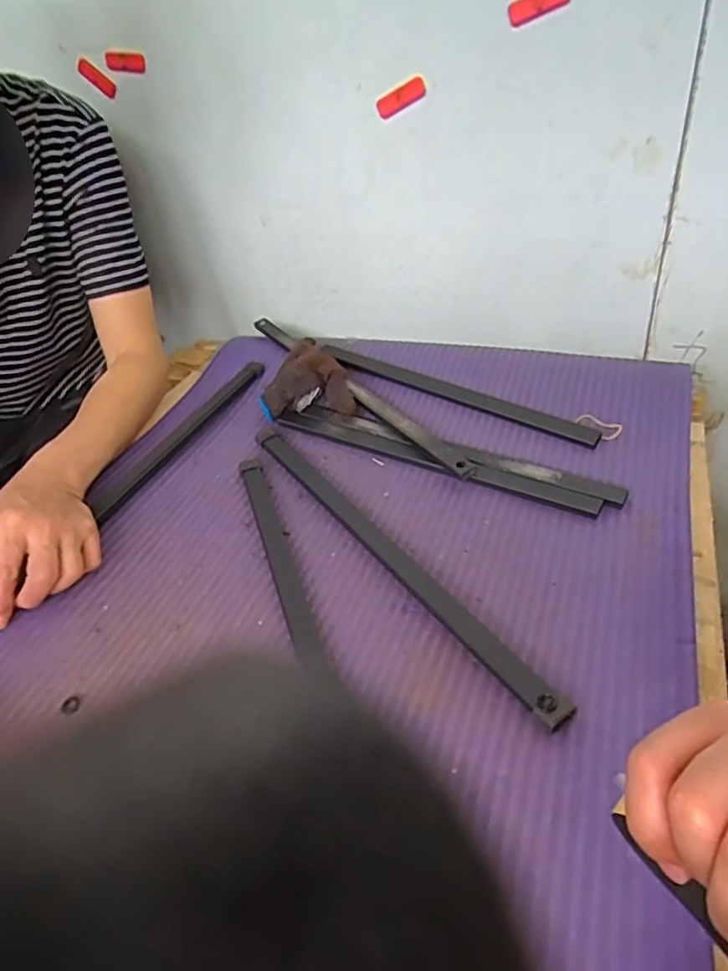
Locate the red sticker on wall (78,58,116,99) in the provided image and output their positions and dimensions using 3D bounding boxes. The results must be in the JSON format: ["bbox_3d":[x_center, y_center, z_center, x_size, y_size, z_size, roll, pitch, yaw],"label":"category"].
[{"bbox_3d":[-0.373,-0.569,0.892,0.064,0.023,0.004,39,43,-5],"label":"red sticker on wall"}]

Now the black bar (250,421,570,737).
[{"bbox_3d":[0.007,0.049,0.587,0.023,0.016,0.463,-24,39,-23],"label":"black bar"}]

